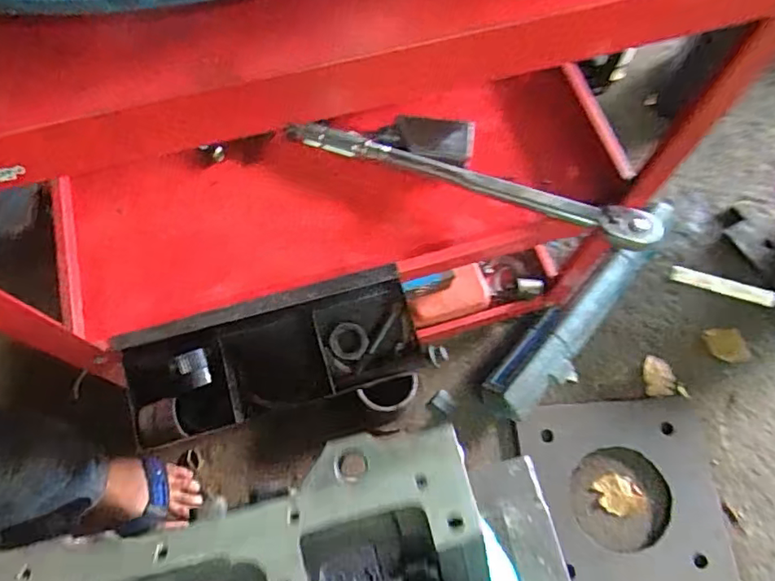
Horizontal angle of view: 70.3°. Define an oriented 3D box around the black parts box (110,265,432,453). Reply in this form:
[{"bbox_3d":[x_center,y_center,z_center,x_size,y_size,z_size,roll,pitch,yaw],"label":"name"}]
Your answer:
[{"bbox_3d":[-0.119,0.077,0.602,0.311,0.107,0.111,-16,69,-6],"label":"black parts box"}]

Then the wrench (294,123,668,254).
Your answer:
[{"bbox_3d":[0.088,-0.130,0.634,0.429,0.033,0.041,22,71,9],"label":"wrench"}]

